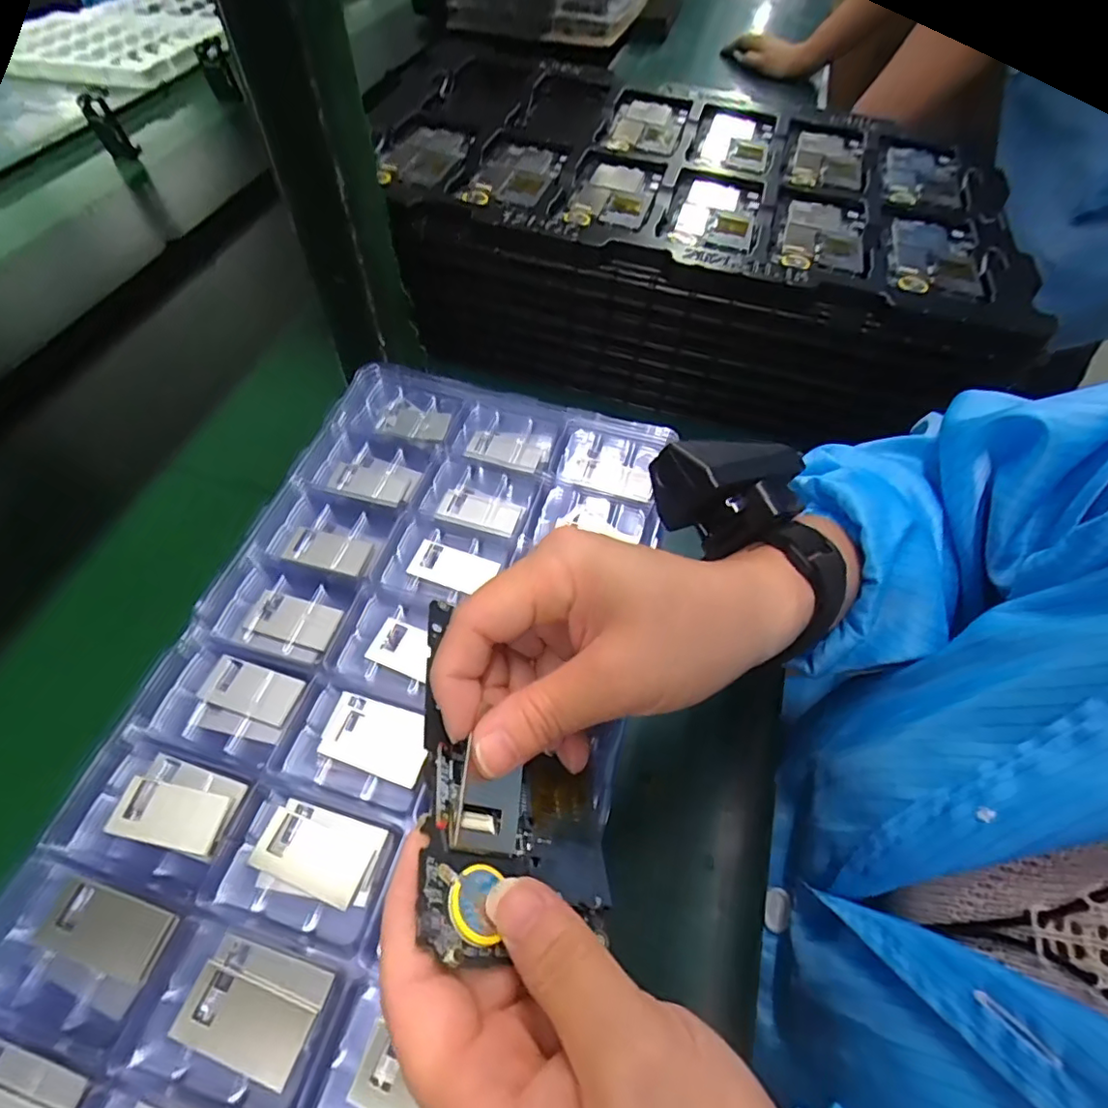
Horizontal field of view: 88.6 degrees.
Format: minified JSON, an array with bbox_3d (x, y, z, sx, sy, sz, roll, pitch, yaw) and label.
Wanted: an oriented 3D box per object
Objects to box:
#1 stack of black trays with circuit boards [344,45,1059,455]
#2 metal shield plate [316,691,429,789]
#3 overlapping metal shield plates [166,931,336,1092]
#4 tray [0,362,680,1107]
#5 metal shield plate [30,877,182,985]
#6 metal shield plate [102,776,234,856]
[{"bbox_3d":[0.087,-0.296,0.542,0.505,0.161,0.327,12,57,9],"label":"stack of black trays with circuit boards"},{"bbox_3d":[-0.076,0.078,0.244,0.047,0.004,0.029,15,58,10],"label":"metal shield plate"},{"bbox_3d":[-0.104,0.156,0.197,0.044,0.007,0.032,14,57,10],"label":"overlapping metal shield plates"},{"bbox_3d":[-0.074,0.062,0.252,0.205,0.020,0.381,13,57,9],"label":"tray"},{"bbox_3d":[-0.162,0.135,0.206,0.045,0.004,0.023,16,62,6],"label":"metal shield plate"},{"bbox_3d":[-0.154,0.104,0.228,0.043,0.006,0.021,9,57,7],"label":"metal shield plate"}]

